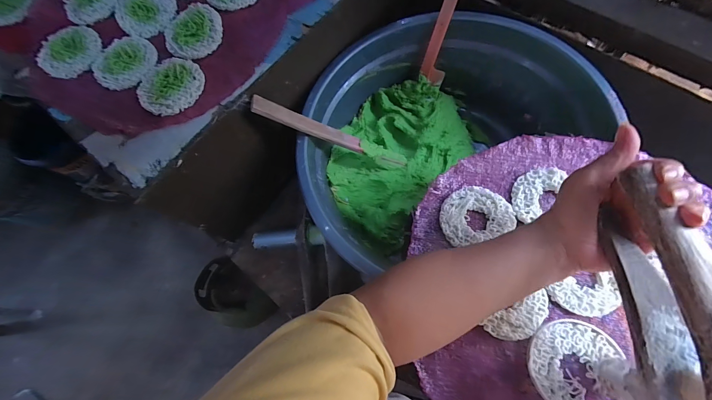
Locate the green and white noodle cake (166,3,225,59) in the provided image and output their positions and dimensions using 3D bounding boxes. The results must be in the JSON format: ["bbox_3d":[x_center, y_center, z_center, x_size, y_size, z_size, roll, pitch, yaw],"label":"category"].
[{"bbox_3d":[-0.209,-0.218,0.399,0.073,0.009,0.080,-2,71,5],"label":"green and white noodle cake"}]

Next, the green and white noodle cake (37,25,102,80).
[{"bbox_3d":[-0.371,-0.194,0.407,0.072,0.010,0.076,1,72,-4],"label":"green and white noodle cake"}]

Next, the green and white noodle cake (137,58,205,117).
[{"bbox_3d":[-0.224,-0.140,0.378,0.075,0.009,0.075,-2,71,5],"label":"green and white noodle cake"}]

